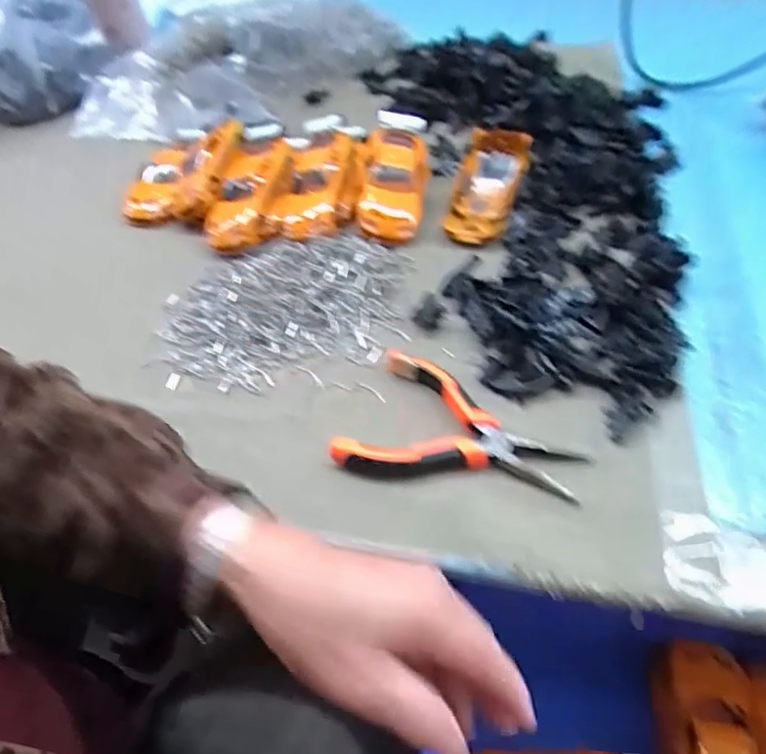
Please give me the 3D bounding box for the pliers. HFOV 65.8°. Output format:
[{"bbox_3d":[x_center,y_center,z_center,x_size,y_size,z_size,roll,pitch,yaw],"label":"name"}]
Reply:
[{"bbox_3d":[0.049,0.043,0.380,0.145,0.021,0.091,22,60,19],"label":"pliers"}]

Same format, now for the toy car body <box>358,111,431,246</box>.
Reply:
[{"bbox_3d":[0.009,-0.187,0.557,0.060,0.048,0.148,2,49,10],"label":"toy car body"}]

